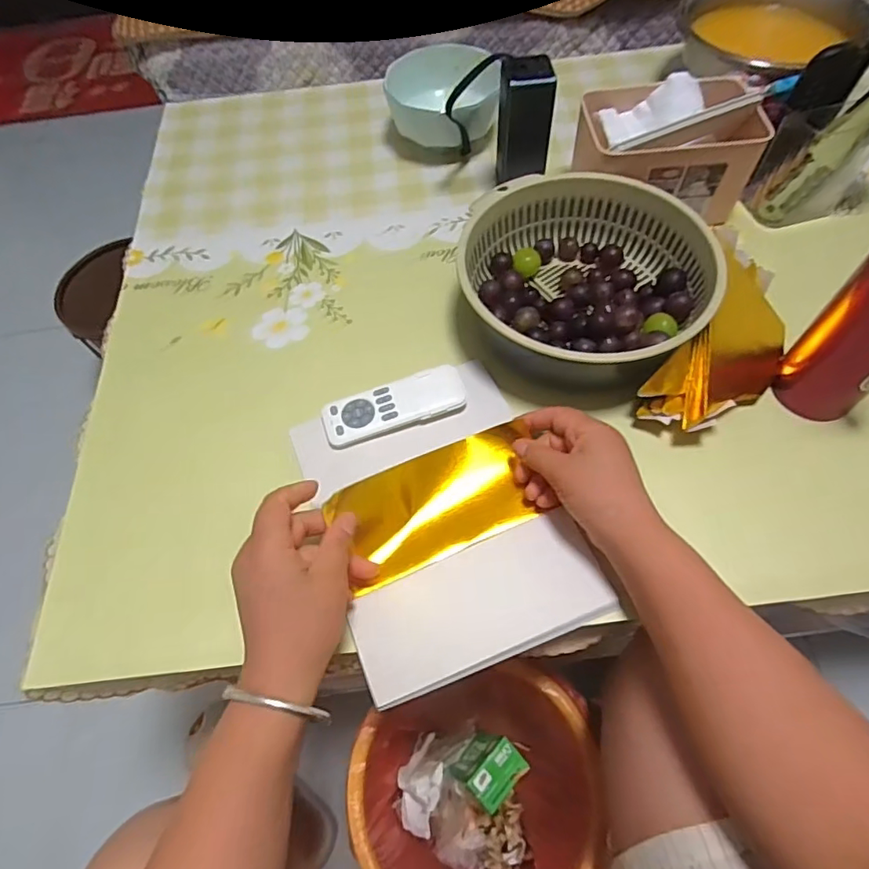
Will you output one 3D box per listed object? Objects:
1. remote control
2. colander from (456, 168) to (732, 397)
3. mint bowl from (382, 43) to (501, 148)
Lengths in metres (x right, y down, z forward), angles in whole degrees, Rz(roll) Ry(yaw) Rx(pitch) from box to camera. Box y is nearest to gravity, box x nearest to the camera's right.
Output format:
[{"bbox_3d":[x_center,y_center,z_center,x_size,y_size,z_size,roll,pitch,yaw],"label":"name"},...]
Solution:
[{"bbox_3d":[-0.036,-0.025,0.486,0.126,0.015,0.044,-18,59,-7],"label":"remote control"},{"bbox_3d":[0.138,-0.142,0.509,0.222,0.076,0.211,-2,59,3],"label":"colander"},{"bbox_3d":[0.016,-0.414,0.677,0.133,0.081,0.139,-1,61,3],"label":"mint bowl"}]

